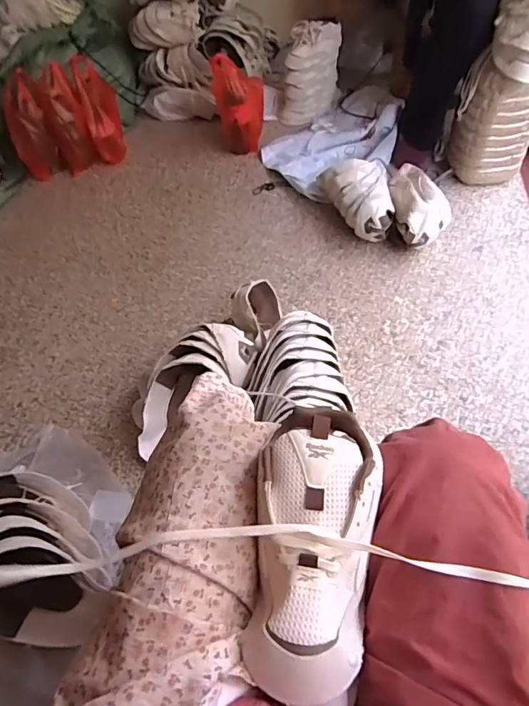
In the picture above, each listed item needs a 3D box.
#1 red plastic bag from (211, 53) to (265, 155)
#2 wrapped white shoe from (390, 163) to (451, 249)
[{"bbox_3d":[-0.073,-0.765,1.485,0.150,0.264,0.113,-8,53,1],"label":"red plastic bag"},{"bbox_3d":[0.390,-0.368,1.192,0.131,0.138,0.235,-4,52,4],"label":"wrapped white shoe"}]

